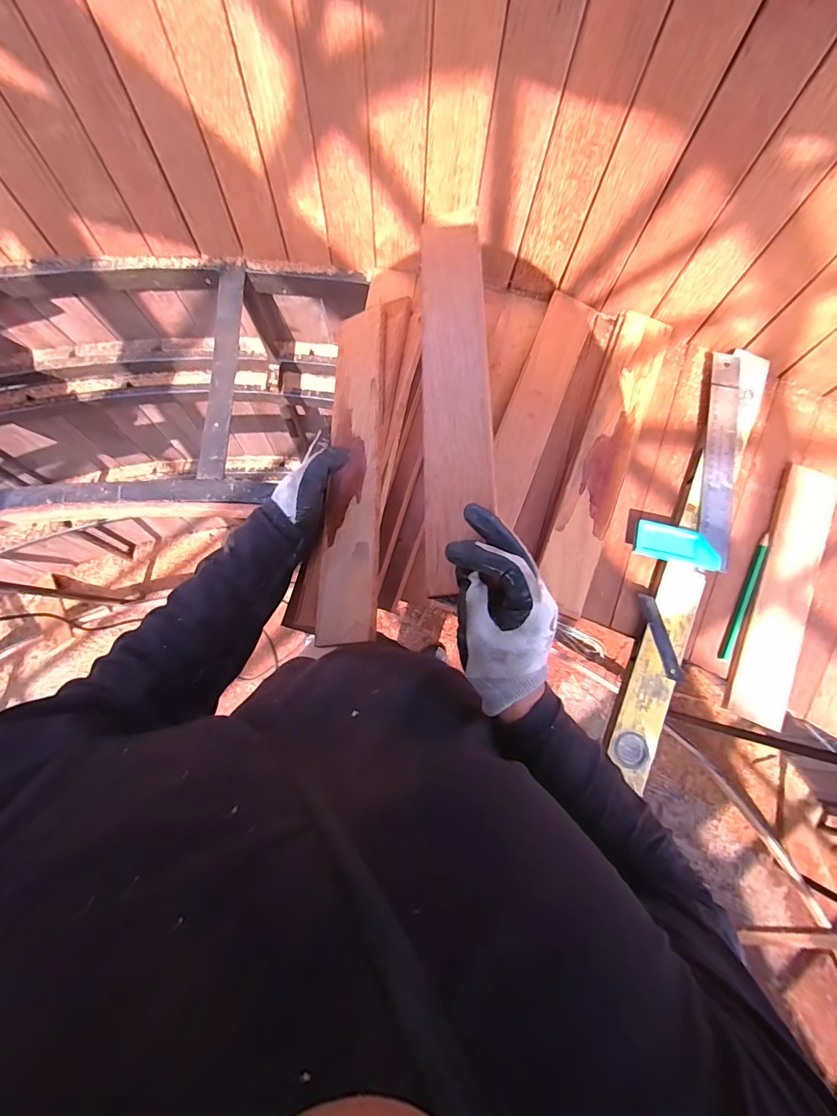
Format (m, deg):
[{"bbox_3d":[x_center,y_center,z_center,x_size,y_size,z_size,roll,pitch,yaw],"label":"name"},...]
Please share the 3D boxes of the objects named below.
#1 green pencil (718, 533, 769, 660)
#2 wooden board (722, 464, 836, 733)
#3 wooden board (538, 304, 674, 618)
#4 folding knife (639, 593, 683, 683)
[{"bbox_3d":[0.396,0.045,0.542,0.012,0.010,0.166,27,80,4],"label":"green pencil"},{"bbox_3d":[0.446,0.039,0.545,0.069,0.018,0.326,24,80,3],"label":"wooden board"},{"bbox_3d":[0.234,-0.130,0.566,0.067,0.028,0.410,21,79,3],"label":"wooden board"},{"bbox_3d":[0.280,0.091,0.514,0.019,0.008,0.100,-13,80,-4],"label":"folding knife"}]

